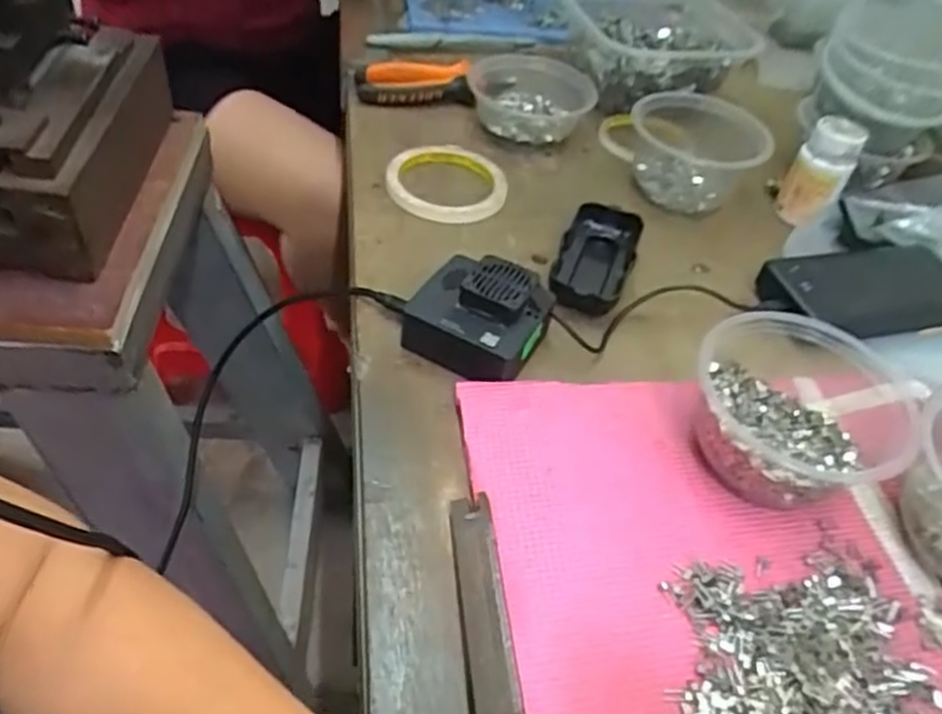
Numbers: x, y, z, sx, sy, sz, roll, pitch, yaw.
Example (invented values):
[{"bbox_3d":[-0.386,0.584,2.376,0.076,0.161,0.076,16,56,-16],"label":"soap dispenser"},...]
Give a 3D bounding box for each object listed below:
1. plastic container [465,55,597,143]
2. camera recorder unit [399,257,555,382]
[{"bbox_3d":[0.054,-0.240,0.689,0.111,0.045,0.099,-1,47,-7],"label":"plastic container"},{"bbox_3d":[0.003,-0.026,0.476,0.081,0.047,0.072,23,48,14],"label":"camera recorder unit"}]

